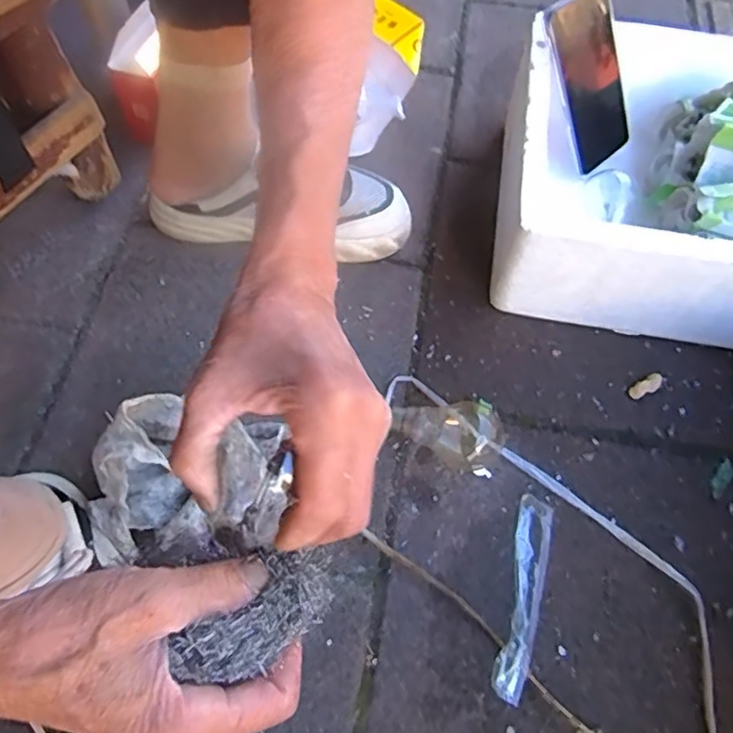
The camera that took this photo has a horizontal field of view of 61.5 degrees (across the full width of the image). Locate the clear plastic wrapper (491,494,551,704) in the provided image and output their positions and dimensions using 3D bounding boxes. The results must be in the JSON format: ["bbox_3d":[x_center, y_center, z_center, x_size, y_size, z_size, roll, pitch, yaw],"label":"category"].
[{"bbox_3d":[0.118,0.169,0.461,0.026,0.017,0.148,16,62,5],"label":"clear plastic wrapper"}]

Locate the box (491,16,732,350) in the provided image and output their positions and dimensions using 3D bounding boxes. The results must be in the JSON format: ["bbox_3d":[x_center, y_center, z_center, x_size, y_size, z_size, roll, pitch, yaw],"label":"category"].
[{"bbox_3d":[0.323,-0.165,0.583,0.383,0.132,0.278,7,61,3],"label":"box"}]

